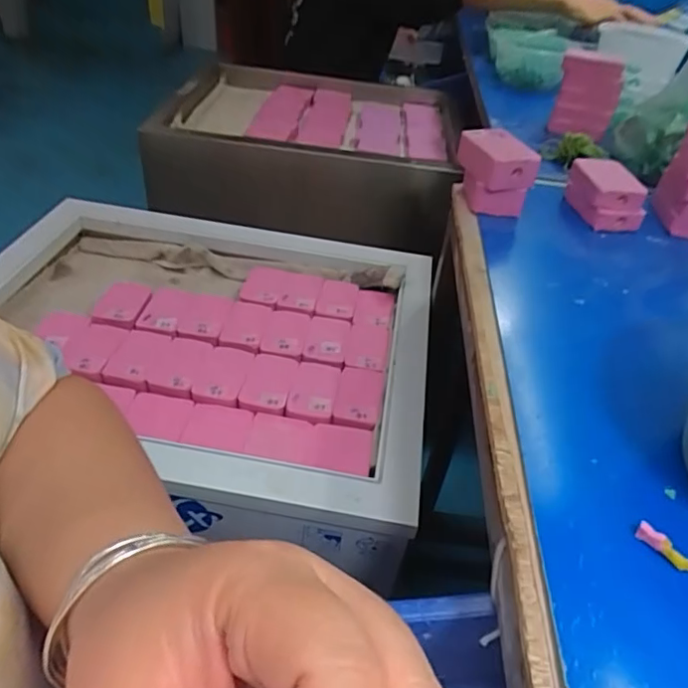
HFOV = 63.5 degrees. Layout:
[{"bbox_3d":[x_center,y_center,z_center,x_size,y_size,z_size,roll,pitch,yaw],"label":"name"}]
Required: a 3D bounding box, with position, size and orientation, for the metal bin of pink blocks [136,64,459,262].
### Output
[{"bbox_3d":[-0.063,-0.368,1.005,0.487,0.163,0.411,8,40,1],"label":"metal bin of pink blocks"}]

